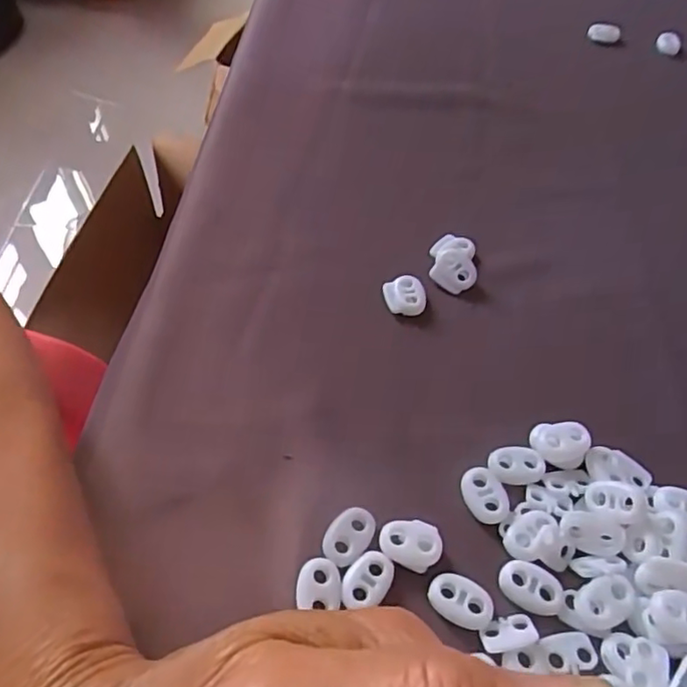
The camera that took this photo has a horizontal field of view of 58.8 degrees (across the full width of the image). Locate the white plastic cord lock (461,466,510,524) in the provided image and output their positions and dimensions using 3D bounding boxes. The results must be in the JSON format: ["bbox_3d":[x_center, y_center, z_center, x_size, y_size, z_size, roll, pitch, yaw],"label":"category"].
[{"bbox_3d":[0.055,0.058,0.234,0.015,0.004,0.022,-16,56,-14],"label":"white plastic cord lock"}]

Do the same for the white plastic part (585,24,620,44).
[{"bbox_3d":[0.196,-0.234,0.461,0.025,0.011,0.009,2,53,-1],"label":"white plastic part"}]

